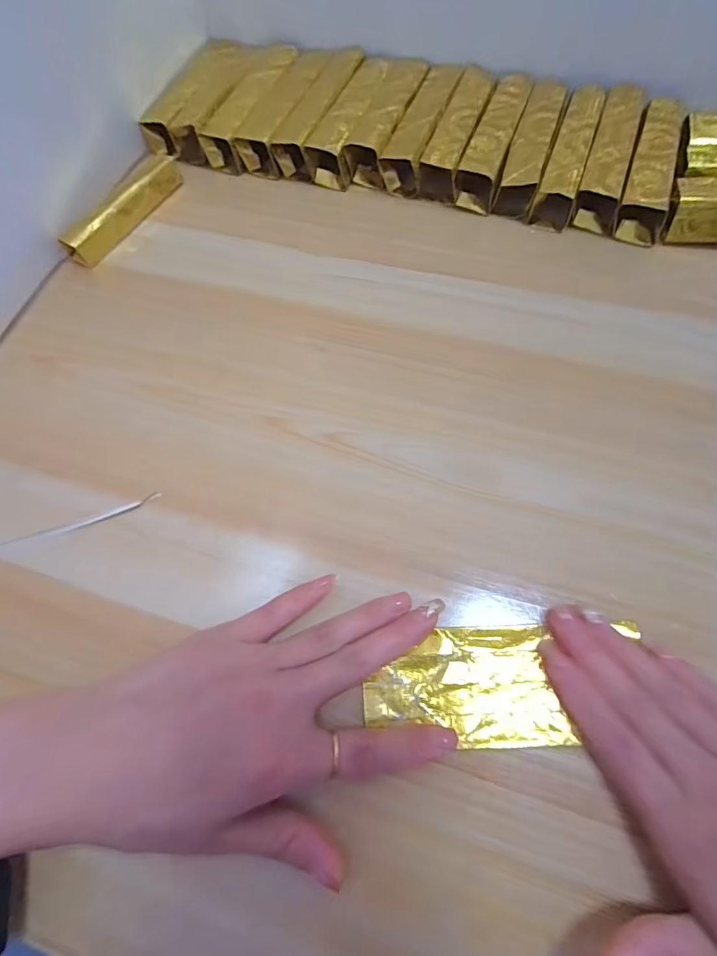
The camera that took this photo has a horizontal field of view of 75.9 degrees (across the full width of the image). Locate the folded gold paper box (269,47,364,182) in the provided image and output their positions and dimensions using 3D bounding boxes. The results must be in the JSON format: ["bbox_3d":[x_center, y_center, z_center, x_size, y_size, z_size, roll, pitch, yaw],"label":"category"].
[{"bbox_3d":[-0.030,-0.302,0.386,0.030,0.037,0.132,17,67,11],"label":"folded gold paper box"}]

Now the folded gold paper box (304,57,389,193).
[{"bbox_3d":[-0.006,-0.292,0.382,0.033,0.038,0.127,15,67,10],"label":"folded gold paper box"}]

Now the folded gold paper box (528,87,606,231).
[{"bbox_3d":[0.161,-0.243,0.349,0.026,0.030,0.126,19,68,11],"label":"folded gold paper box"}]

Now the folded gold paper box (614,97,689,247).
[{"bbox_3d":[0.216,-0.226,0.340,0.032,0.035,0.119,19,68,12],"label":"folded gold paper box"}]

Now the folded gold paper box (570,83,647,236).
[{"bbox_3d":[0.188,-0.242,0.346,0.029,0.030,0.137,17,67,11],"label":"folded gold paper box"}]

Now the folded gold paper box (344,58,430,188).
[{"bbox_3d":[0.024,-0.288,0.375,0.032,0.033,0.125,17,67,10],"label":"folded gold paper box"}]

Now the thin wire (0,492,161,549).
[{"bbox_3d":[-0.181,0.032,0.251,0.143,0.006,0.008,-17,65,-5],"label":"thin wire"}]

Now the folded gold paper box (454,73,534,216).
[{"bbox_3d":[0.108,-0.262,0.359,0.031,0.031,0.129,19,68,12],"label":"folded gold paper box"}]

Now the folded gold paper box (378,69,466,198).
[{"bbox_3d":[0.053,-0.279,0.370,0.030,0.032,0.125,18,67,11],"label":"folded gold paper box"}]

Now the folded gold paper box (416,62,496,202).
[{"bbox_3d":[0.080,-0.271,0.366,0.029,0.033,0.127,18,67,11],"label":"folded gold paper box"}]

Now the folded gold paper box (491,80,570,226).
[{"bbox_3d":[0.133,-0.252,0.355,0.028,0.030,0.128,17,67,11],"label":"folded gold paper box"}]

